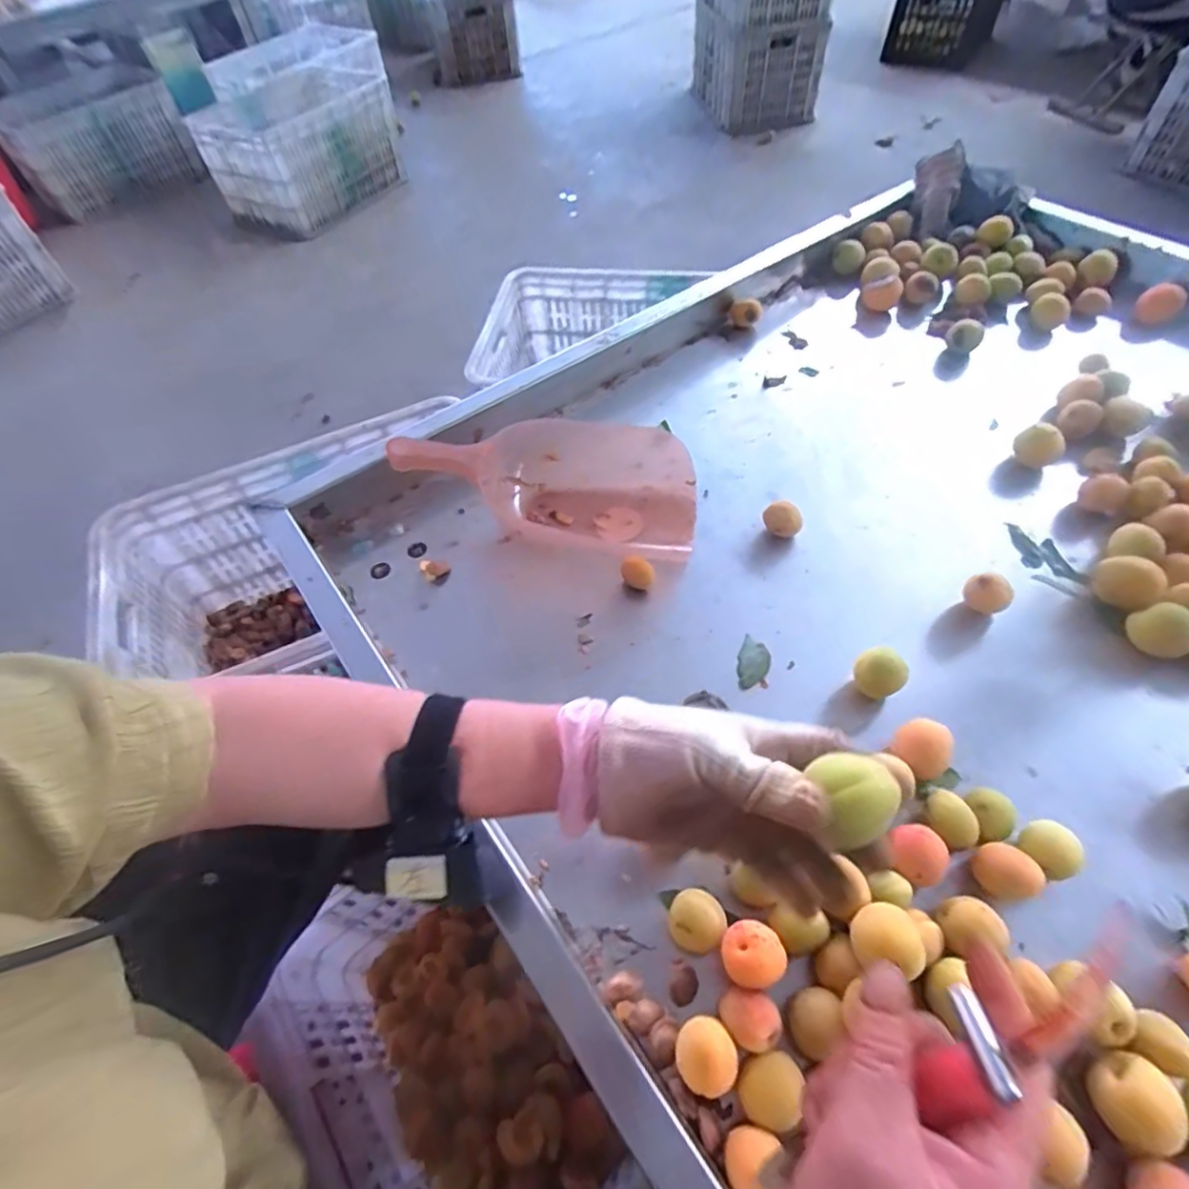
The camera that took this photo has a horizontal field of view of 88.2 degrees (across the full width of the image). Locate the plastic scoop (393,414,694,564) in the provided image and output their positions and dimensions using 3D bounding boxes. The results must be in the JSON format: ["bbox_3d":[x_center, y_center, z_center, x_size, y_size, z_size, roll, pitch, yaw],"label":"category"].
[{"bbox_3d":[-0.046,-0.123,0.606,0.290,0.076,0.172,4,55,7],"label":"plastic scoop"}]

